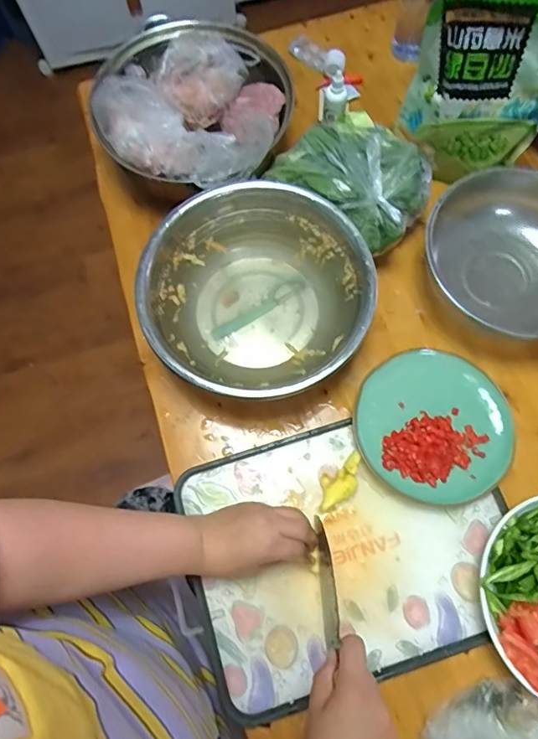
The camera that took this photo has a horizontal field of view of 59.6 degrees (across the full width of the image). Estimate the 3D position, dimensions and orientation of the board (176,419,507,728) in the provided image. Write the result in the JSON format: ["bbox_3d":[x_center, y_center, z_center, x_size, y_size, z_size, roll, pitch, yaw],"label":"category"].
[{"bbox_3d":[0.090,0.211,0.560,0.361,0.024,0.284,-16,73,-5],"label":"board"}]

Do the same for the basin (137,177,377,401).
[{"bbox_3d":[-0.014,-0.093,0.621,0.277,0.109,0.279,0,73,1],"label":"basin"}]

